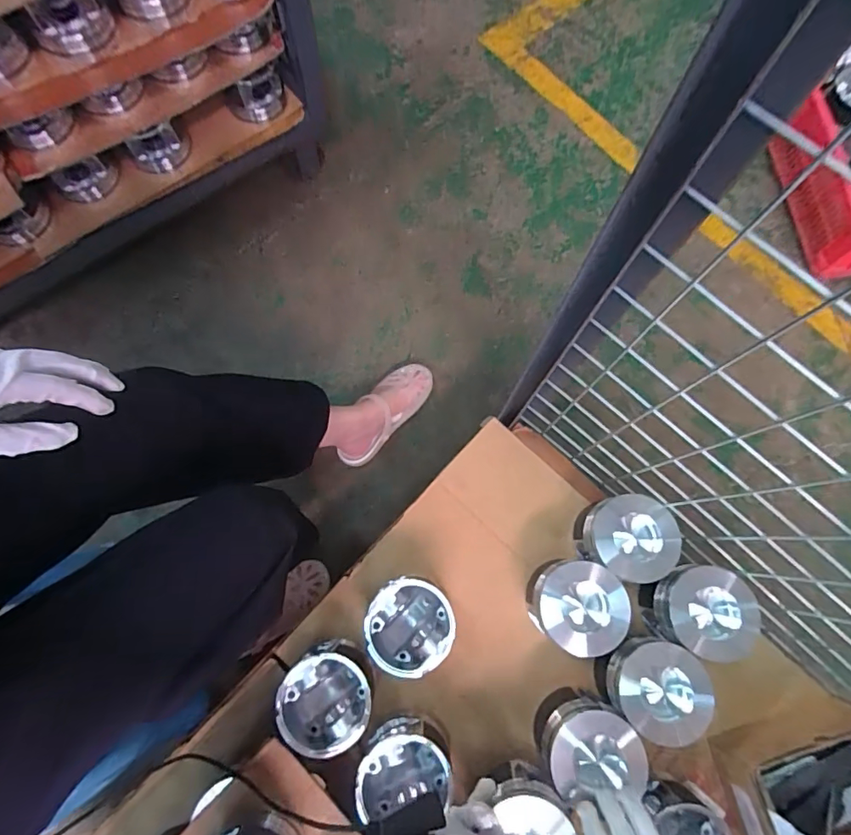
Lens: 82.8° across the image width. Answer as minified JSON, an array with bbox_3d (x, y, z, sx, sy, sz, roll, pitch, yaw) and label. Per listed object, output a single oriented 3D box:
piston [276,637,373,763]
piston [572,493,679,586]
[{"bbox_3d":[-0.123,0.356,0.628,0.106,0.102,0.112,1,78,-2],"label":"piston"},{"bbox_3d":[0.277,0.164,0.673,0.106,0.102,0.108,1,78,-2],"label":"piston"}]

